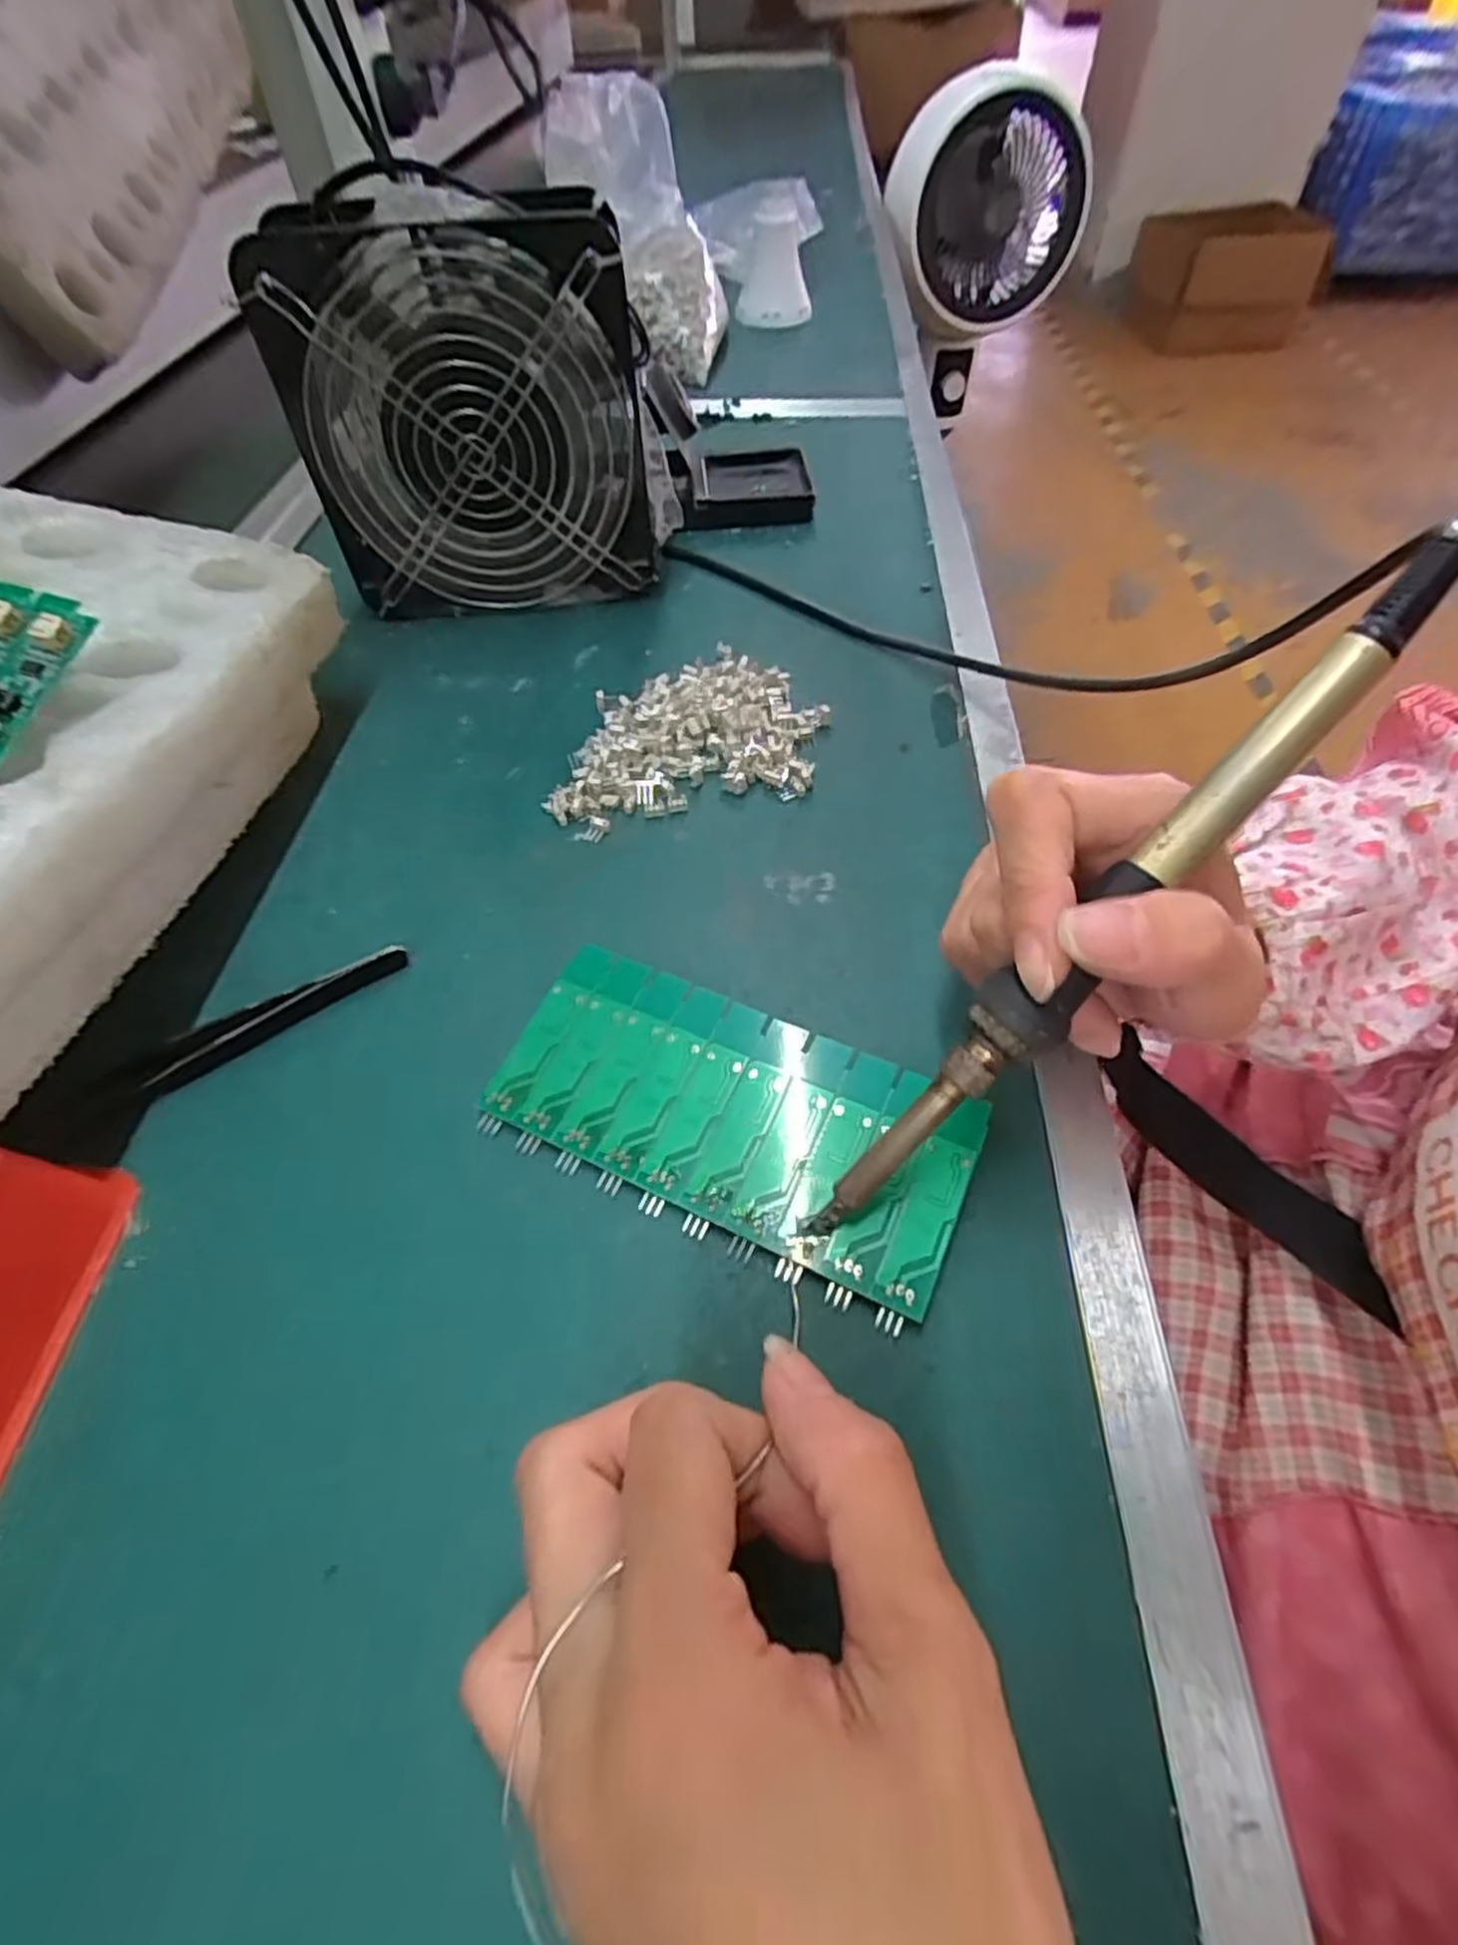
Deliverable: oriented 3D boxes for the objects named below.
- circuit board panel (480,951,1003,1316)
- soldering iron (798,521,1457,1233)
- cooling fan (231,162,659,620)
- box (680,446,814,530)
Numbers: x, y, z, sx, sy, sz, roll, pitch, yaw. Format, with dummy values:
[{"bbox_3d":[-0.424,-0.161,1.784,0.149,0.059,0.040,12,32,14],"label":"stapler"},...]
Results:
[{"bbox_3d":[0.000,0.041,0.235,0.137,0.014,0.061,21,57,16],"label":"circuit board panel"},{"bbox_3d":[0.087,-0.010,0.185,0.205,0.013,0.017,-50,61,11],"label":"soldering iron"},{"bbox_3d":[-0.113,-0.253,0.367,0.156,0.152,0.052,-5,54,-2],"label":"cooling fan"},{"bbox_3d":[0.009,-0.294,0.480,0.081,0.014,0.076,-7,54,-4],"label":"box"}]

